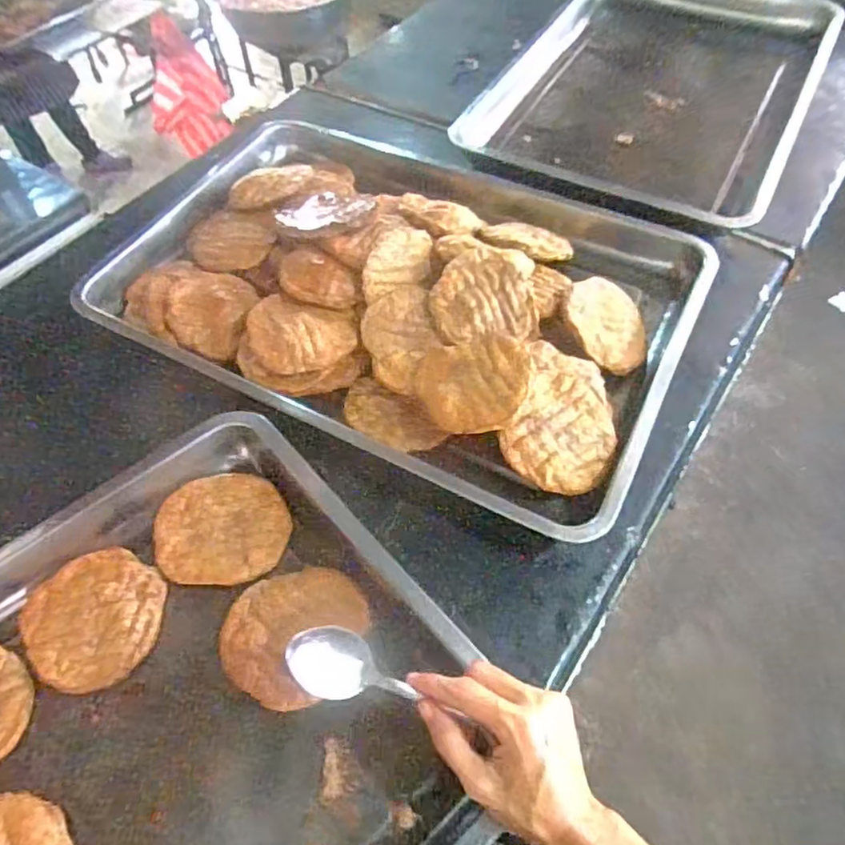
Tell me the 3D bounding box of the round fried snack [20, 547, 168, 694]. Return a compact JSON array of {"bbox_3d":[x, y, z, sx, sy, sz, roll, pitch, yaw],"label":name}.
[{"bbox_3d":[-0.261,0.150,0.485,0.109,0.015,0.098,29,62,17],"label":"round fried snack"}]

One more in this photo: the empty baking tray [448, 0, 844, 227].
[{"bbox_3d":[0.340,-0.503,0.882,0.393,0.055,0.567,25,61,15],"label":"empty baking tray"}]

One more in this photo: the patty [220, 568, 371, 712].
[{"bbox_3d":[-0.102,0.161,0.485,0.097,0.011,0.109,31,63,18],"label":"patty"}]

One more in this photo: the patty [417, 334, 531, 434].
[{"bbox_3d":[0.045,-0.037,0.538,0.098,0.015,0.092,-9,66,20],"label":"patty"}]

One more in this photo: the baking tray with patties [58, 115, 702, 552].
[{"bbox_3d":[-0.022,-0.163,0.649,0.586,0.078,0.423,22,60,13],"label":"baking tray with patties"}]

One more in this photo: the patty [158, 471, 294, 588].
[{"bbox_3d":[-0.173,0.090,0.529,0.111,0.015,0.100,1,58,0],"label":"patty"}]

